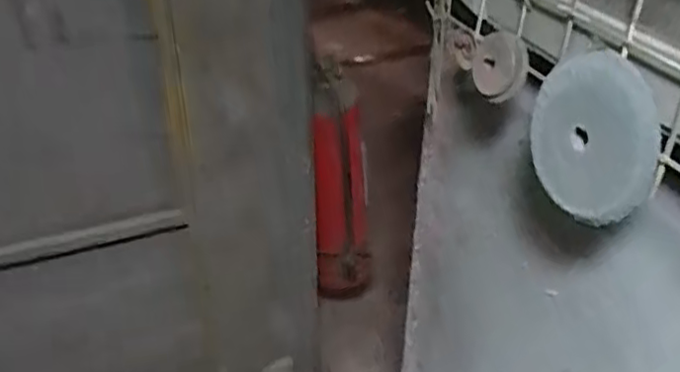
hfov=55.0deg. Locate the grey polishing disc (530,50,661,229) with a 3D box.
[{"bbox_3d":[0.170,-0.035,0.447,0.021,0.108,0.105,-14,37,-21],"label":"grey polishing disc"}]

